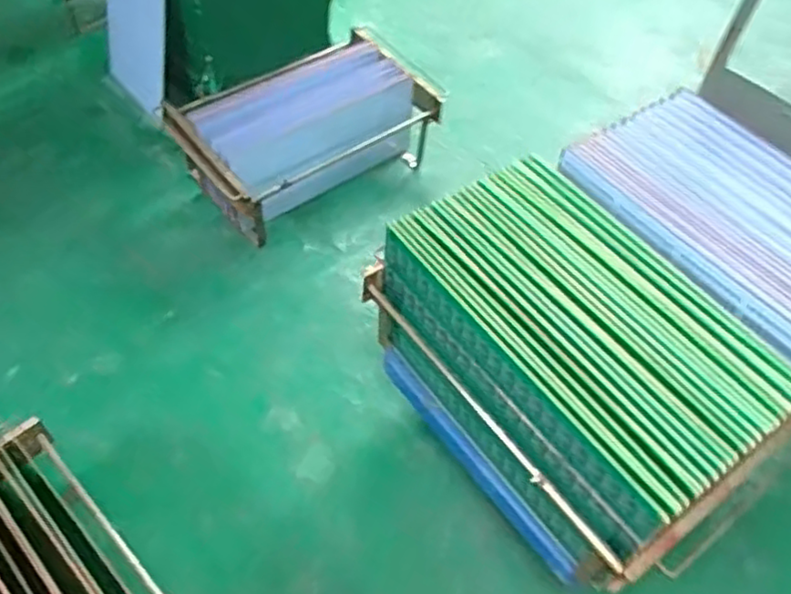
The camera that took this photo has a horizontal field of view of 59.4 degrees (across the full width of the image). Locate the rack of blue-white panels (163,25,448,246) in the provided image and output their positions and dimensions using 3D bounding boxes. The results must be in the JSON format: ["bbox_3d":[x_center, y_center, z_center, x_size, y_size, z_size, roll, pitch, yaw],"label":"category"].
[{"bbox_3d":[-0.216,-0.447,1.838,0.666,0.216,0.353,-29,60,-23],"label":"rack of blue-white panels"}]

